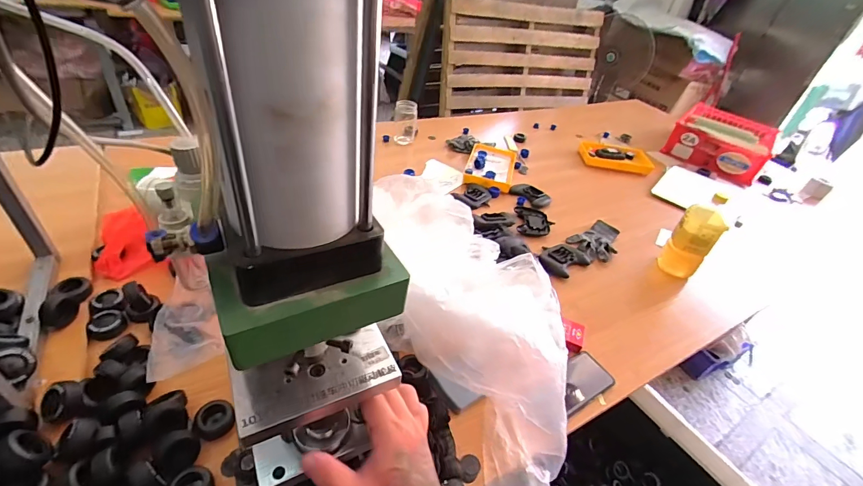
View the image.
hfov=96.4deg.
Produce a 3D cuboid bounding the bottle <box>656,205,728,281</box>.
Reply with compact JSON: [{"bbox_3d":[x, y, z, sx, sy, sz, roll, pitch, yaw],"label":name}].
[{"bbox_3d":[0.613,0.000,0.916,0.086,0.197,0.059,34,45,30],"label":"bottle"}]

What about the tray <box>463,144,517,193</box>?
[{"bbox_3d":[0.196,-0.252,1.266,0.153,0.031,0.263,14,38,8],"label":"tray"}]

